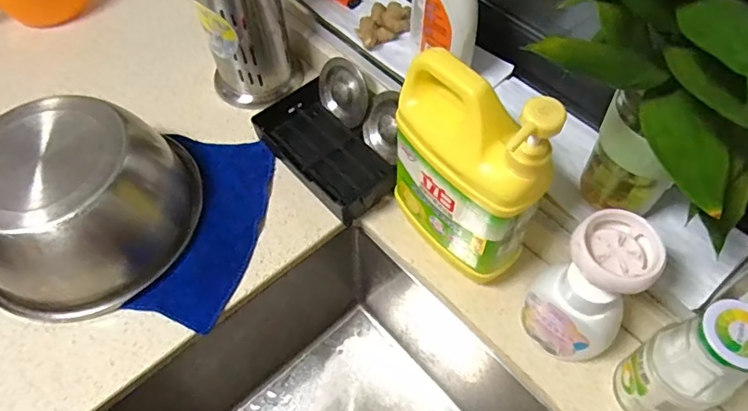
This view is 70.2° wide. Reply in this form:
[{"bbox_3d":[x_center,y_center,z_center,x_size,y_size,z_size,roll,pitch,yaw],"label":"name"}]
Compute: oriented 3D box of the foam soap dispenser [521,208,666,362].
[{"bbox_3d":[0.184,0.077,0.462,0.066,0.171,0.079,-30,61,-18],"label":"foam soap dispenser"}]

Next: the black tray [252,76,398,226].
[{"bbox_3d":[-0.058,-0.070,0.640,0.104,0.046,0.196,-32,62,-18],"label":"black tray"}]

